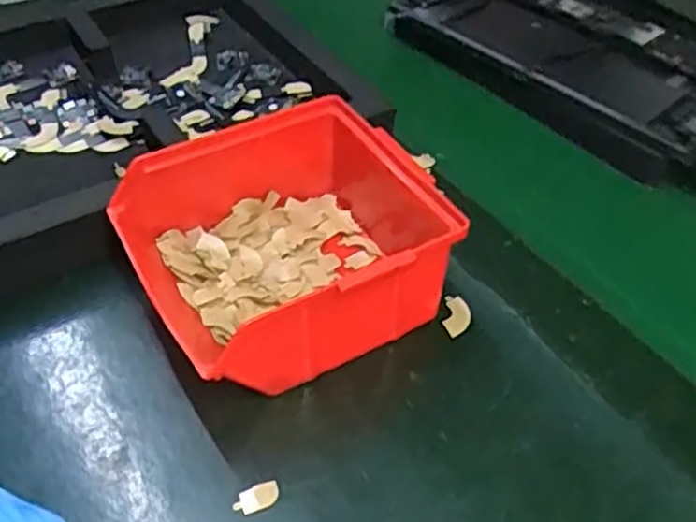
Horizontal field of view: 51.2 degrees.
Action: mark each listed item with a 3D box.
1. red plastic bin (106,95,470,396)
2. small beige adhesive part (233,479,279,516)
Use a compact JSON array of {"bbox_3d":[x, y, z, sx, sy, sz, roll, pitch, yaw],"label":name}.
[{"bbox_3d":[-0.020,-0.010,0.353,0.146,0.064,0.115,-21,52,-21],"label":"red plastic bin"},{"bbox_3d":[-0.037,0.096,0.295,0.019,0.004,0.010,-20,51,-20],"label":"small beige adhesive part"}]

